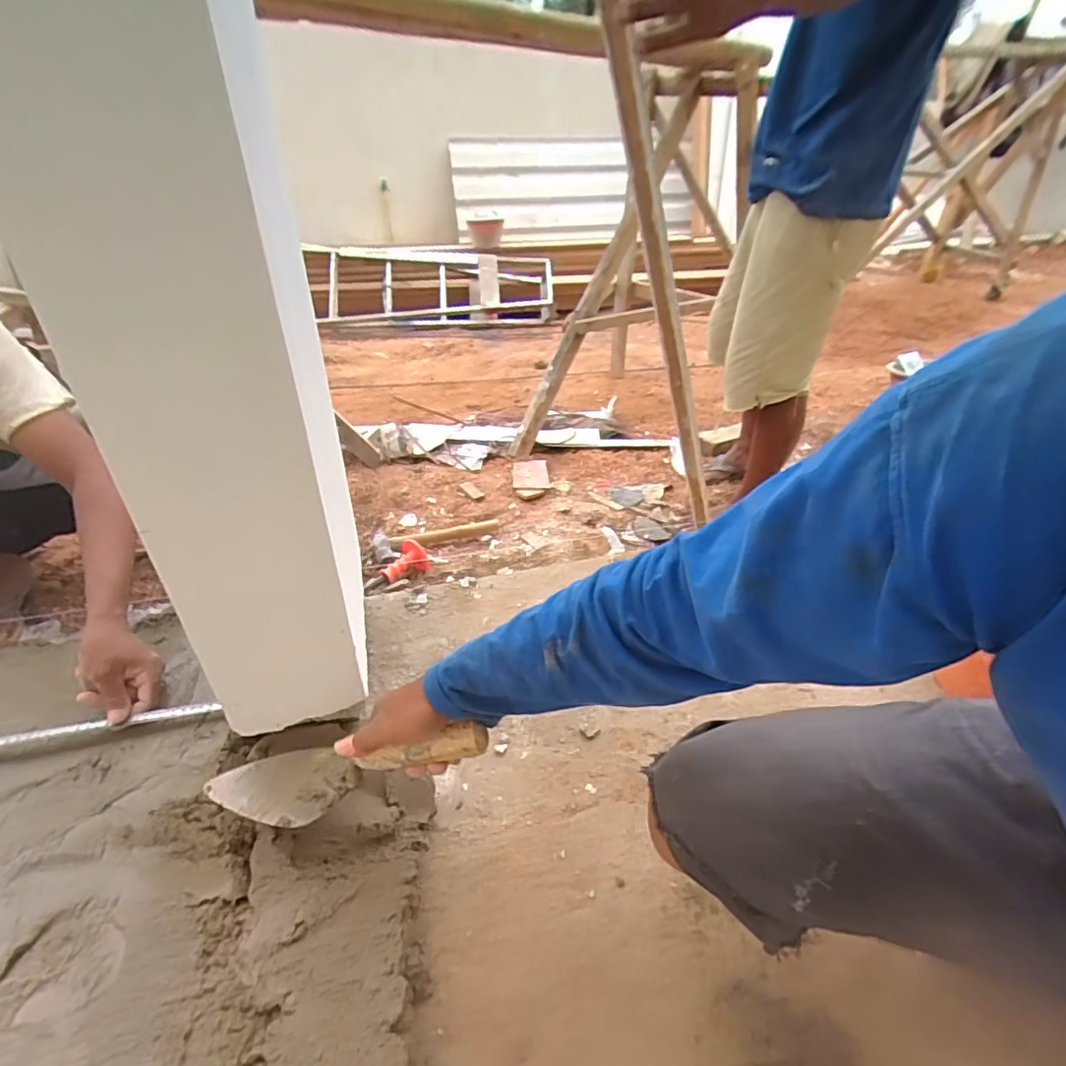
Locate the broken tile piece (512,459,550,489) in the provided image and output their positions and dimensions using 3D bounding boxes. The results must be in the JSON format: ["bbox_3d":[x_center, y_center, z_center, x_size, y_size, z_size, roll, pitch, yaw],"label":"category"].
[{"bbox_3d":[-0.008,-0.189,1.757,0.112,0.011,0.262,-2,25,0],"label":"broken tile piece"}]

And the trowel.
[{"bbox_3d":[-0.179,0.229,0.522,0.292,0.047,0.087,-17,29,19],"label":"trowel"}]

